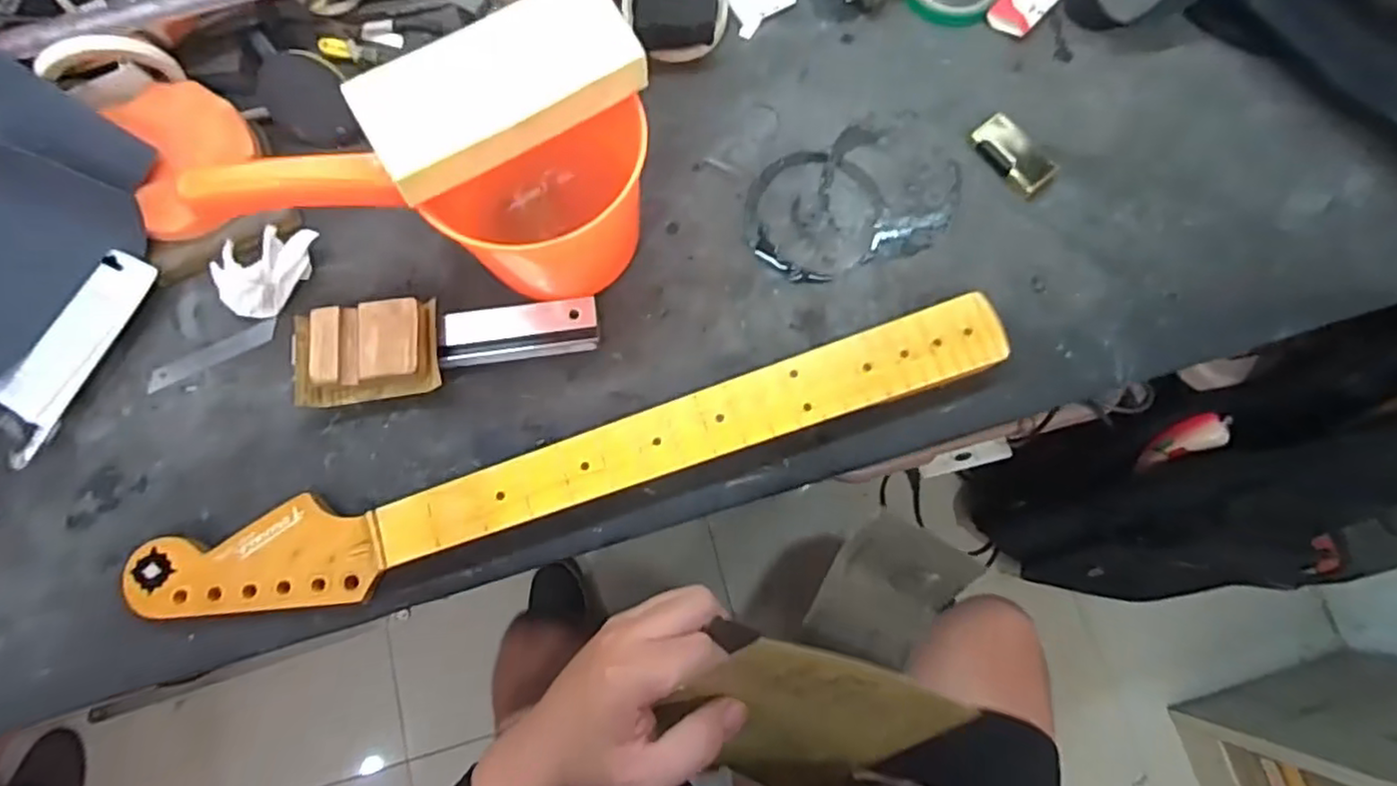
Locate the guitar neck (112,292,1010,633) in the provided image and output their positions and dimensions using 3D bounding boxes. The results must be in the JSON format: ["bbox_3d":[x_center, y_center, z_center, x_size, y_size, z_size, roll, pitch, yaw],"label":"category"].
[{"bbox_3d":[-0.083,0.055,0.493,0.636,0.031,0.072,-16,78,-4],"label":"guitar neck"}]

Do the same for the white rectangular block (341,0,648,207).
[{"bbox_3d":[-0.121,-0.190,0.412,0.165,0.028,0.074,-30,79,-6],"label":"white rectangular block"}]

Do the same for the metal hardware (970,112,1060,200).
[{"bbox_3d":[0.260,-0.195,0.554,0.036,0.014,0.072,-38,80,-8],"label":"metal hardware"}]

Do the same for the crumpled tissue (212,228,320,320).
[{"bbox_3d":[-0.337,-0.099,0.524,0.050,0.030,0.083,38,80,8],"label":"crumpled tissue"}]

